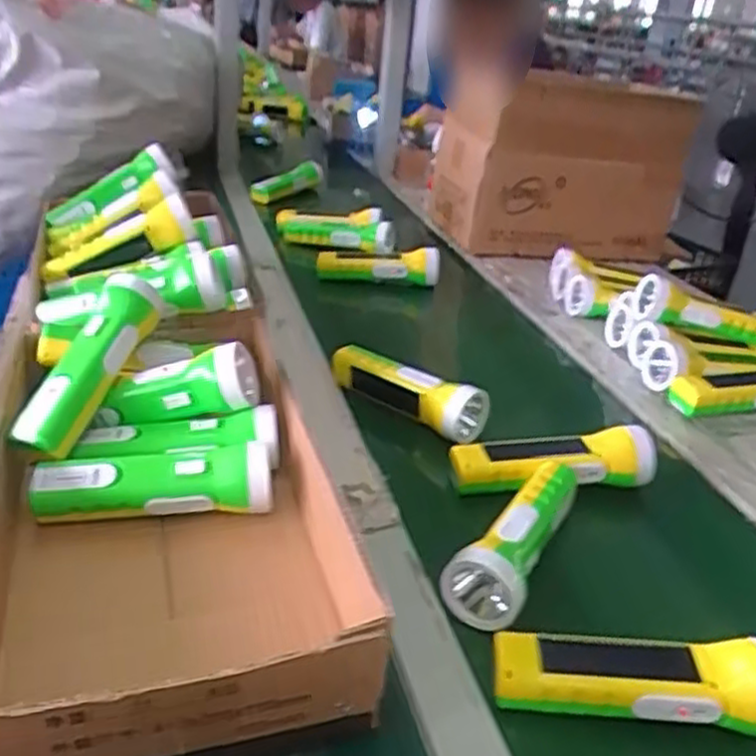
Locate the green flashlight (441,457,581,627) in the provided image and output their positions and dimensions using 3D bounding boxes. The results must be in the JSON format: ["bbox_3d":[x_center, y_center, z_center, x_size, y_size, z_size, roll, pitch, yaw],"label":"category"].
[{"bbox_3d":[0.104,0.111,0.555,0.048,0.041,0.171,19,30,23],"label":"green flashlight"}]

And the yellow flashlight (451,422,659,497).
[{"bbox_3d":[0.149,0.072,0.646,0.169,0.052,0.057,-2,29,-17],"label":"yellow flashlight"}]

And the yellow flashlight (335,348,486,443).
[{"bbox_3d":[0.028,0.007,0.741,0.166,0.050,0.043,28,34,36],"label":"yellow flashlight"}]

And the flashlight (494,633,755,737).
[{"bbox_3d":[0.155,0.175,0.444,0.171,0.037,0.041,7,27,1],"label":"flashlight"}]

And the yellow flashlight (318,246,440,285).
[{"bbox_3d":[0.000,-0.156,1.086,0.174,0.060,0.061,7,27,0],"label":"yellow flashlight"}]

